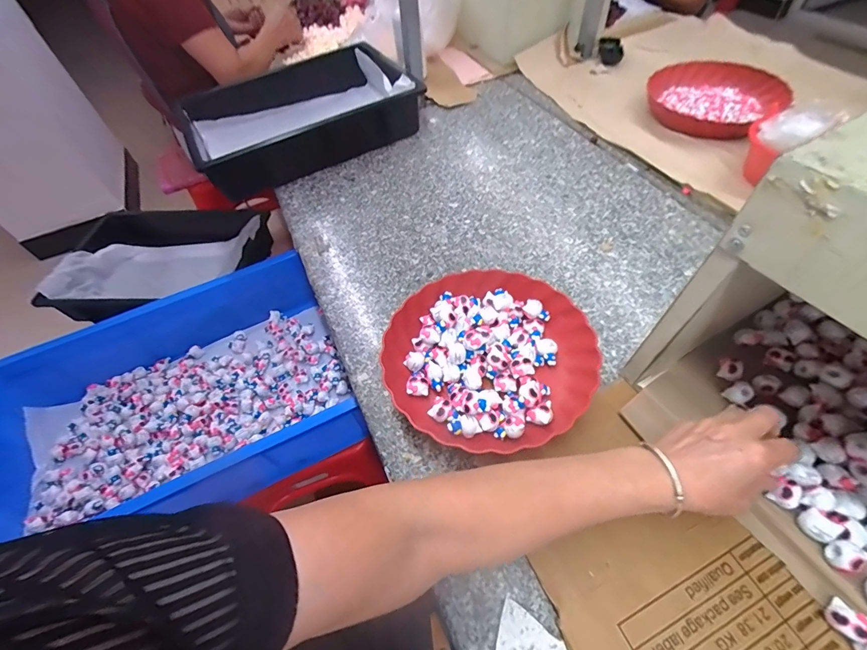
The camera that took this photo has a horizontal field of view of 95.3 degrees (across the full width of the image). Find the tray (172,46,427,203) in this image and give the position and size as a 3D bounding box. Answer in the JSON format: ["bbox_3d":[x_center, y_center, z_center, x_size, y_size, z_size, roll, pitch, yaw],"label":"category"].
[{"bbox_3d":[-0.283,-0.447,0.840,0.431,0.104,0.337,-28,56,-14],"label":"tray"}]

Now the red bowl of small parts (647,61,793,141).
[{"bbox_3d":[0.542,-0.448,0.778,0.239,0.046,0.219,-2,56,3],"label":"red bowl of small parts"}]

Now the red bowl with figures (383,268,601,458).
[{"bbox_3d":[0.067,0.037,0.482,0.235,0.056,0.225,-2,56,3],"label":"red bowl with figures"}]

